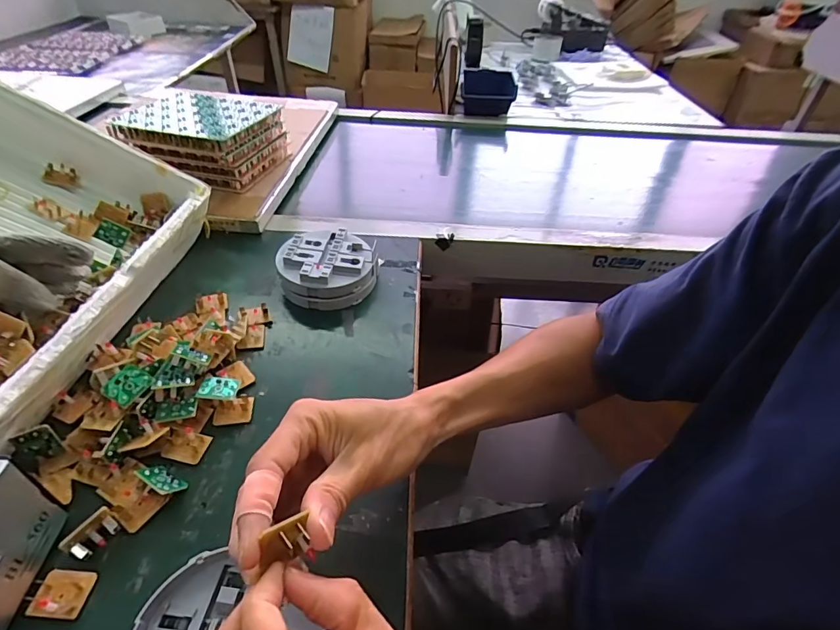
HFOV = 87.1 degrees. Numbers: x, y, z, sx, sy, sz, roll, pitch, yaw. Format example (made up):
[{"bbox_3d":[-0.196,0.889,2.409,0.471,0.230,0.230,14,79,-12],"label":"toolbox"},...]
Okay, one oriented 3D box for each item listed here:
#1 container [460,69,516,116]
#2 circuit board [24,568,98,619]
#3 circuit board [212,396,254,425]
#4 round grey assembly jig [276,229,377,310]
[{"bbox_3d":[0.145,-0.474,0.938,0.112,0.057,0.121,7,42,3],"label":"container"},{"bbox_3d":[-0.218,0.169,0.268,0.029,0.008,0.025,5,42,1],"label":"circuit board"},{"bbox_3d":[-0.155,0.079,0.367,0.030,0.007,0.022,-4,67,-7],"label":"circuit board"},{"bbox_3d":[-0.100,-0.052,0.489,0.099,0.042,0.094,-30,52,-31],"label":"round grey assembly jig"}]

